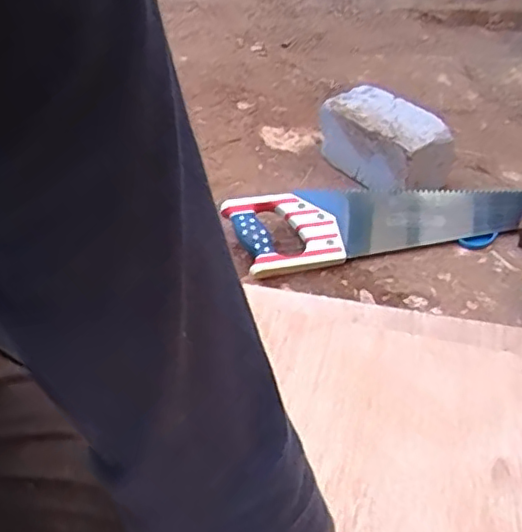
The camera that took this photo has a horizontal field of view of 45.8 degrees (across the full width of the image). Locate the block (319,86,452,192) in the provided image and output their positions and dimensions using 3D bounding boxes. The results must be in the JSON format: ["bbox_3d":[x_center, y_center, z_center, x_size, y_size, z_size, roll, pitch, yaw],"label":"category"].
[{"bbox_3d":[0.184,-0.186,0.942,0.109,0.111,0.191,-31,51,-25],"label":"block"}]

